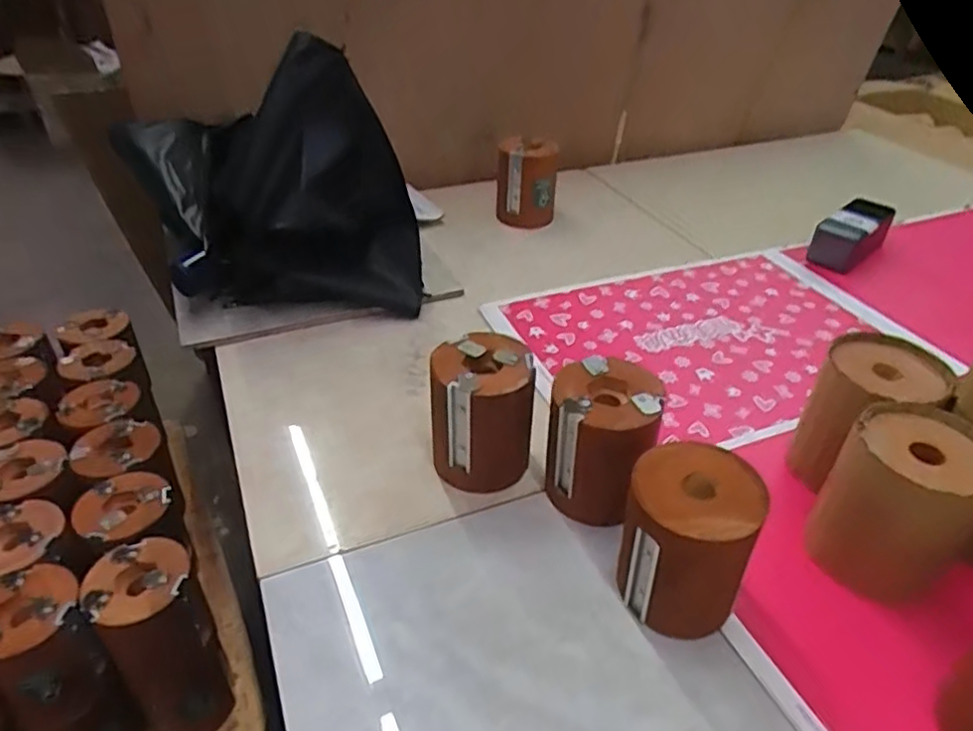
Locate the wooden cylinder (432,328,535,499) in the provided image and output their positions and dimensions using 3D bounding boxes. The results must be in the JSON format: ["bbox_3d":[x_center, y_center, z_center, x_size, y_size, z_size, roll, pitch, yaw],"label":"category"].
[{"bbox_3d":[-0.003,0.037,0.519,0.078,0.104,0.074,3,37,0],"label":"wooden cylinder"}]

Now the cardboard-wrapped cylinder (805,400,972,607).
[{"bbox_3d":[0.278,0.096,0.449,0.099,0.108,0.086,-24,44,-31],"label":"cardboard-wrapped cylinder"}]

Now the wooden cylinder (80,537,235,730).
[{"bbox_3d":[-0.274,0.248,0.575,0.078,0.201,0.075,-24,44,-31],"label":"wooden cylinder"}]

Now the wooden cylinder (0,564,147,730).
[{"bbox_3d":[-0.351,0.260,0.552,0.076,0.200,0.078,-24,44,-31],"label":"wooden cylinder"}]

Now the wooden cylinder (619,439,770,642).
[{"bbox_3d":[0.125,0.112,0.420,0.075,0.105,0.070,15,38,16],"label":"wooden cylinder"}]

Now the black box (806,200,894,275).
[{"bbox_3d":[0.476,-0.171,0.860,0.060,0.060,0.132,31,45,33],"label":"black box"}]

